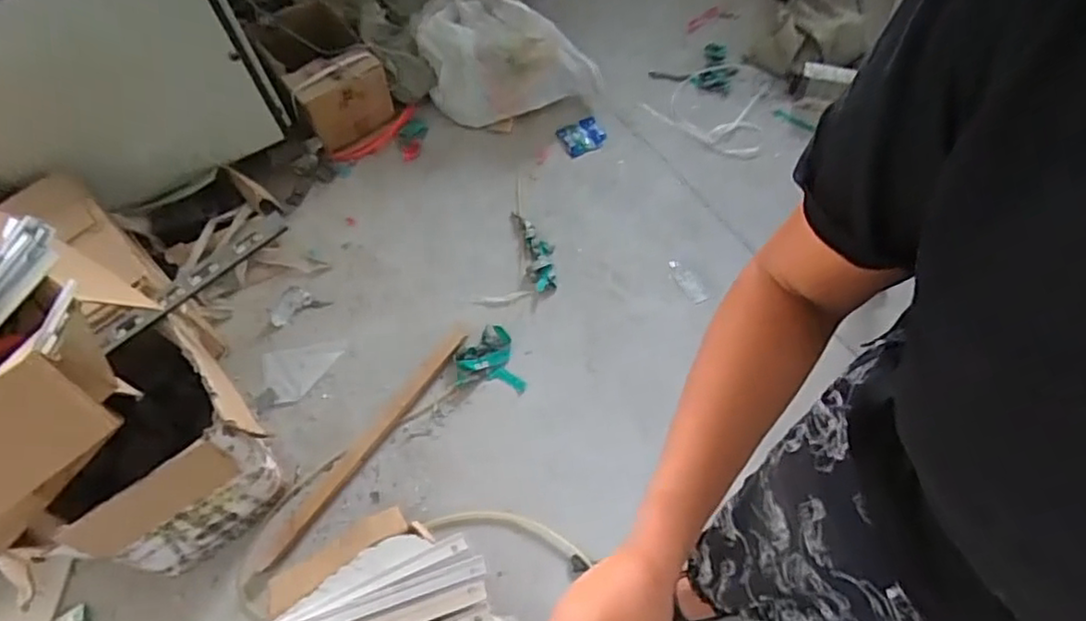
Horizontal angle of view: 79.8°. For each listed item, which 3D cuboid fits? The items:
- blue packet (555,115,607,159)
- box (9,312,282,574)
[{"bbox_3d":[0.110,-0.502,1.863,0.130,0.009,0.126,-21,62,-8],"label":"blue packet"},{"bbox_3d":[-0.770,0.302,1.297,0.405,0.350,0.315,-41,68,-18],"label":"box"}]

